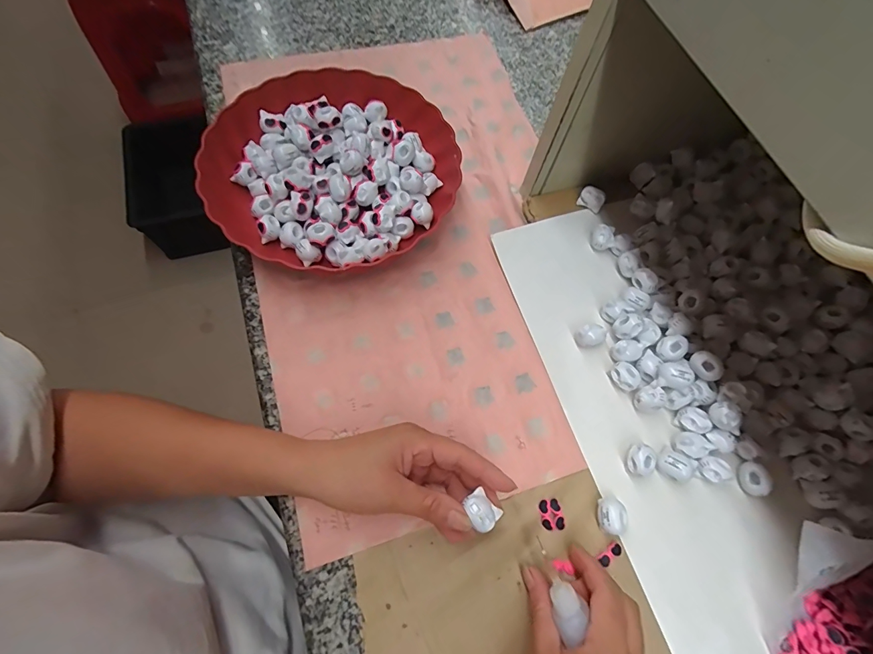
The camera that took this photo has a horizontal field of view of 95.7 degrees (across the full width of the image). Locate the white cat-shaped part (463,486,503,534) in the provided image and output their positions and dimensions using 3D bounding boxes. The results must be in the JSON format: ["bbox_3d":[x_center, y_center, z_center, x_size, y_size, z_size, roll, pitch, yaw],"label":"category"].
[{"bbox_3d":[0.032,0.129,0.275,0.020,0.010,0.025,-36,72,-12],"label":"white cat-shaped part"}]

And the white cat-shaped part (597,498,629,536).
[{"bbox_3d":[0.140,0.152,0.316,0.021,0.015,0.027,7,67,-2],"label":"white cat-shaped part"}]

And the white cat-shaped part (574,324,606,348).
[{"bbox_3d":[0.138,0.010,0.360,0.023,0.022,0.021,-35,75,-17],"label":"white cat-shaped part"}]

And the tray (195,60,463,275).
[{"bbox_3d":[-0.106,-0.158,0.414,0.242,0.056,0.244,44,71,12],"label":"tray"}]

